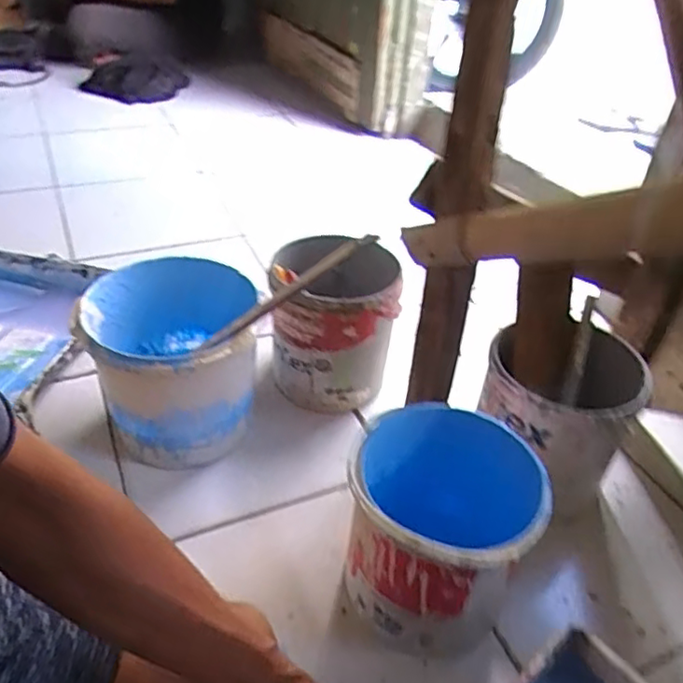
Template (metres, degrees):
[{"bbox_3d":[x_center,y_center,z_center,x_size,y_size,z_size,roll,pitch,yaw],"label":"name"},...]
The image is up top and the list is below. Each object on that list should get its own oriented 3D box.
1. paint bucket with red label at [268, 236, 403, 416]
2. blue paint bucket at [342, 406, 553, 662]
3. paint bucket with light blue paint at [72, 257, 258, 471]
[{"bbox_3d":[-0.009,-0.034,0.881,0.163,0.222,0.161,1,41,-1],"label":"paint bucket with red label"},{"bbox_3d":[0.103,0.193,0.639,0.170,0.196,0.178,22,44,21],"label":"blue paint bucket"},{"bbox_3d":[-0.208,0.033,0.801,0.193,0.218,0.204,0,41,-3],"label":"paint bucket with light blue paint"}]

